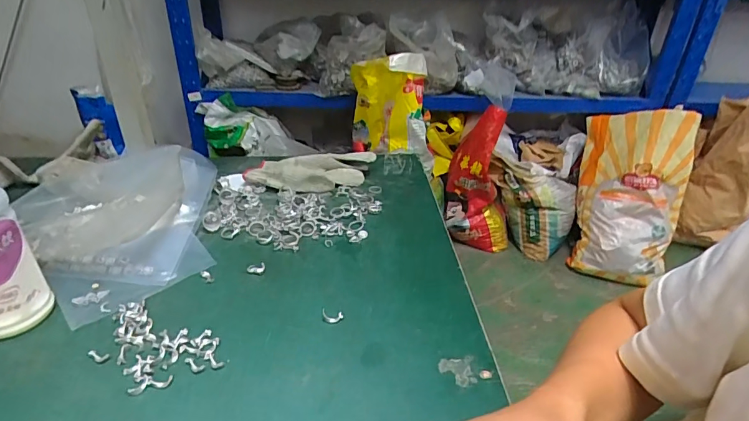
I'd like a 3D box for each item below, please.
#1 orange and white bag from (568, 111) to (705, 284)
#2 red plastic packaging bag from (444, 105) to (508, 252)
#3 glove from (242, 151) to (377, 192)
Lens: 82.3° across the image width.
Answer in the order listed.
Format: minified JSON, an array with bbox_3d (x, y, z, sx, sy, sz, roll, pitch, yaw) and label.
[{"bbox_3d":[0.952,-0.047,1.610,0.342,0.619,0.146,8,3,27],"label":"orange and white bag"},{"bbox_3d":[0.416,-0.099,1.682,0.270,0.567,0.140,15,33,21],"label":"red plastic packaging bag"},{"bbox_3d":[-0.097,-0.058,0.655,0.194,0.041,0.060,-2,31,-7],"label":"glove"}]

